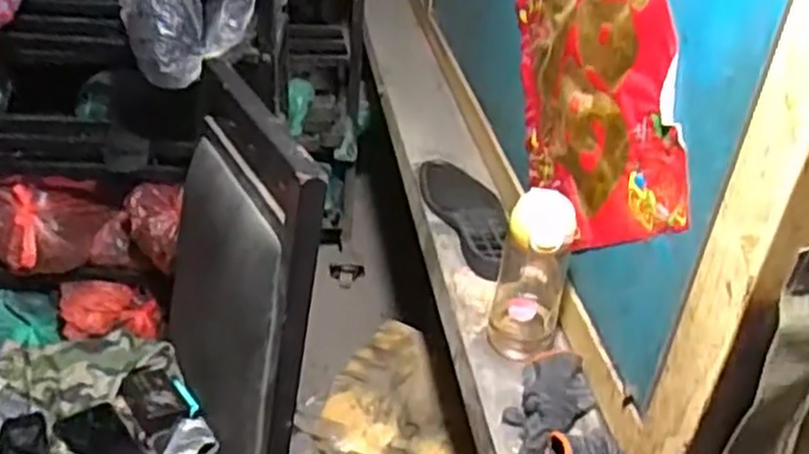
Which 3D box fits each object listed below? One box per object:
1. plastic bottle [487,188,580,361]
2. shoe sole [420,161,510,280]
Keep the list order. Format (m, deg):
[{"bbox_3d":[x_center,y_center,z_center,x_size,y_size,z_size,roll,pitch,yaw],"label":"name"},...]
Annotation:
[{"bbox_3d":[0.138,0.057,0.810,0.073,0.193,0.073,12,35,9],"label":"plastic bottle"},{"bbox_3d":[0.090,-0.016,1.062,0.093,0.038,0.265,-2,35,-11],"label":"shoe sole"}]

